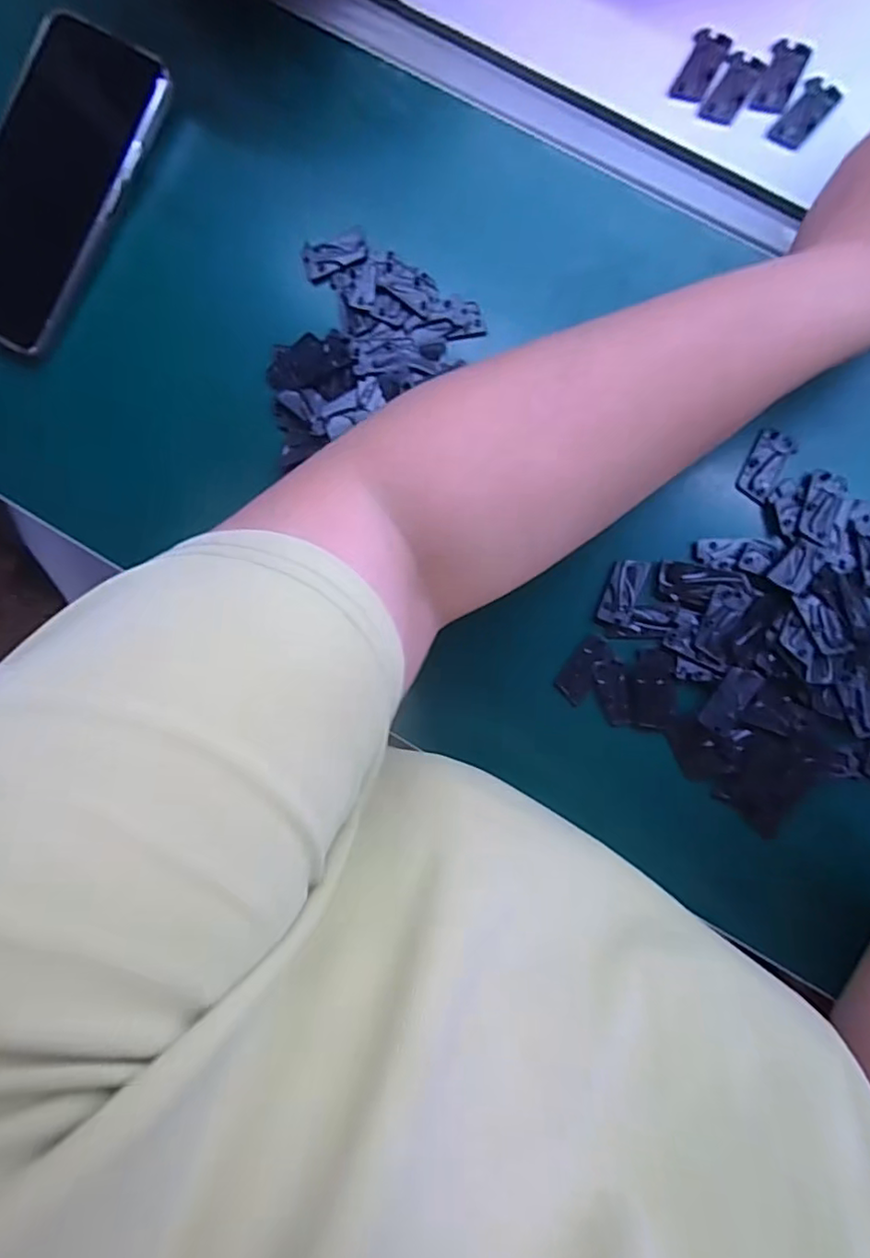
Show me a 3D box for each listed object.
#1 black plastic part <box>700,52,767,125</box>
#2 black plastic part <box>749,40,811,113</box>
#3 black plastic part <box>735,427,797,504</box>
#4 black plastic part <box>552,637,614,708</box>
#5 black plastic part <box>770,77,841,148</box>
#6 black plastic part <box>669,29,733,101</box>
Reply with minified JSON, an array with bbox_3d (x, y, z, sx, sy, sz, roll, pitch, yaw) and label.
[{"bbox_3d":[0.144,-0.261,0.298,0.018,0.004,0.032,30,92,4],"label":"black plastic part"},{"bbox_3d":[0.166,-0.265,0.295,0.017,0.004,0.035,23,91,4],"label":"black plastic part"},{"bbox_3d":[0.162,-0.081,0.305,0.018,0.005,0.033,27,92,4],"label":"black plastic part"},{"bbox_3d":[0.076,0.021,0.313,0.016,0.004,0.035,36,92,4],"label":"black plastic part"},{"bbox_3d":[0.178,-0.247,0.294,0.017,0.004,0.035,37,92,4],"label":"black plastic part"},{"bbox_3d":[0.130,-0.274,0.300,0.017,0.004,0.034,25,92,4],"label":"black plastic part"}]

